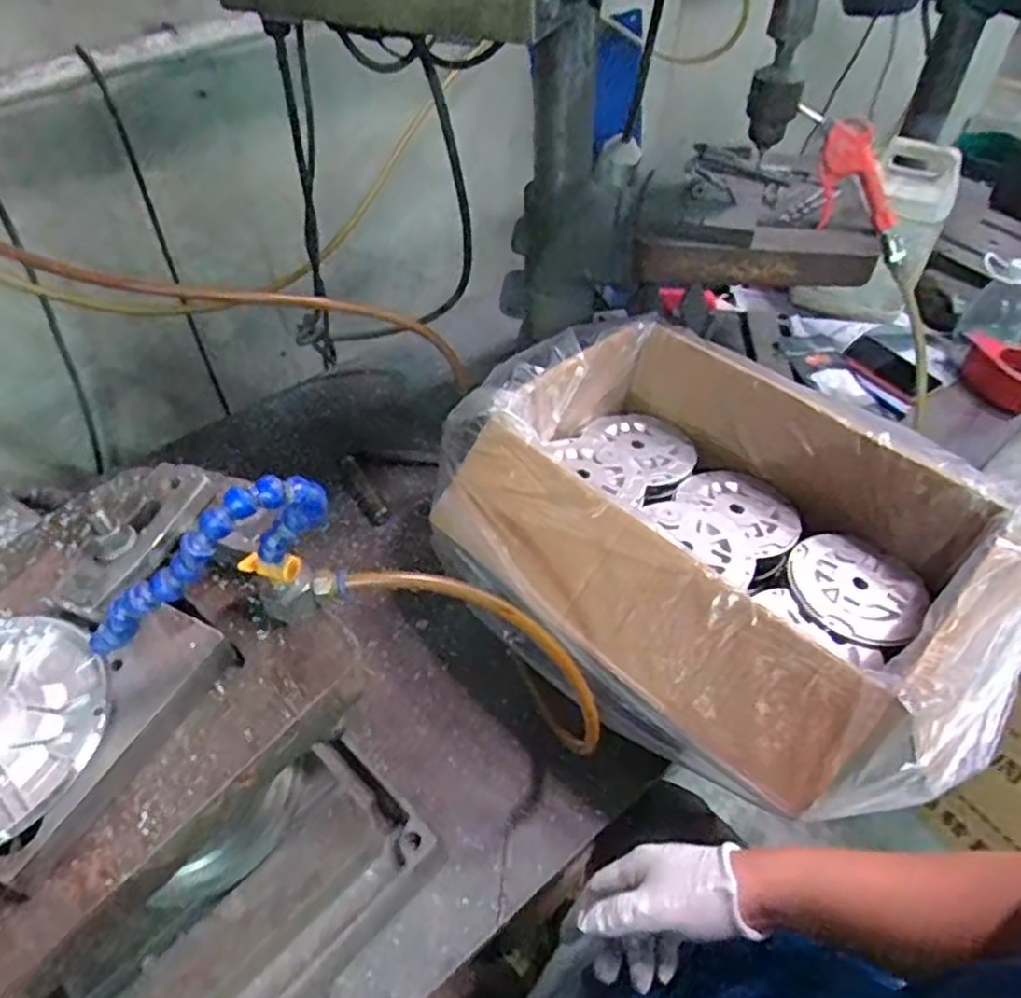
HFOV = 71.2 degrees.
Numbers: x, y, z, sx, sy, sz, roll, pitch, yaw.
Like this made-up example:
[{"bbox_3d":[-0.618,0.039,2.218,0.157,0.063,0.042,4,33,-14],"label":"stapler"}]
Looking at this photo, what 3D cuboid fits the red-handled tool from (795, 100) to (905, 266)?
[{"bbox_3d":[0.369,-0.343,0.774,0.044,0.077,0.191,-36,97,-28],"label":"red-handled tool"}]

